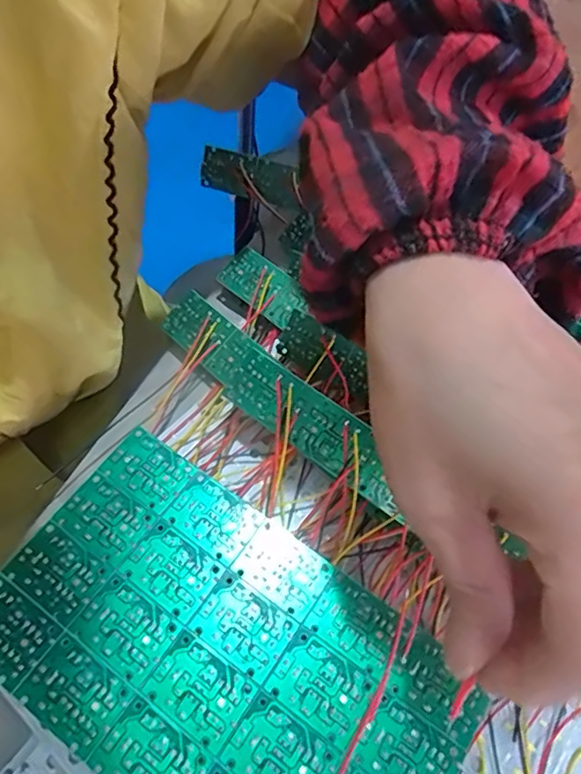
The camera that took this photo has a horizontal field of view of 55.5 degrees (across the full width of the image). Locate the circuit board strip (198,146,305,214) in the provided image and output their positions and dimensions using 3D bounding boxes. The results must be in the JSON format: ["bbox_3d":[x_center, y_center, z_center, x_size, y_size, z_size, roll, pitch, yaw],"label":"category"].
[{"bbox_3d":[-0.025,-0.131,0.348,0.066,0.026,0.005,18,26,8],"label":"circuit board strip"}]

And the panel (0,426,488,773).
[{"bbox_3d":[-0.025,0.100,0.201,0.171,0.004,0.100,33,63,14],"label":"panel"}]

